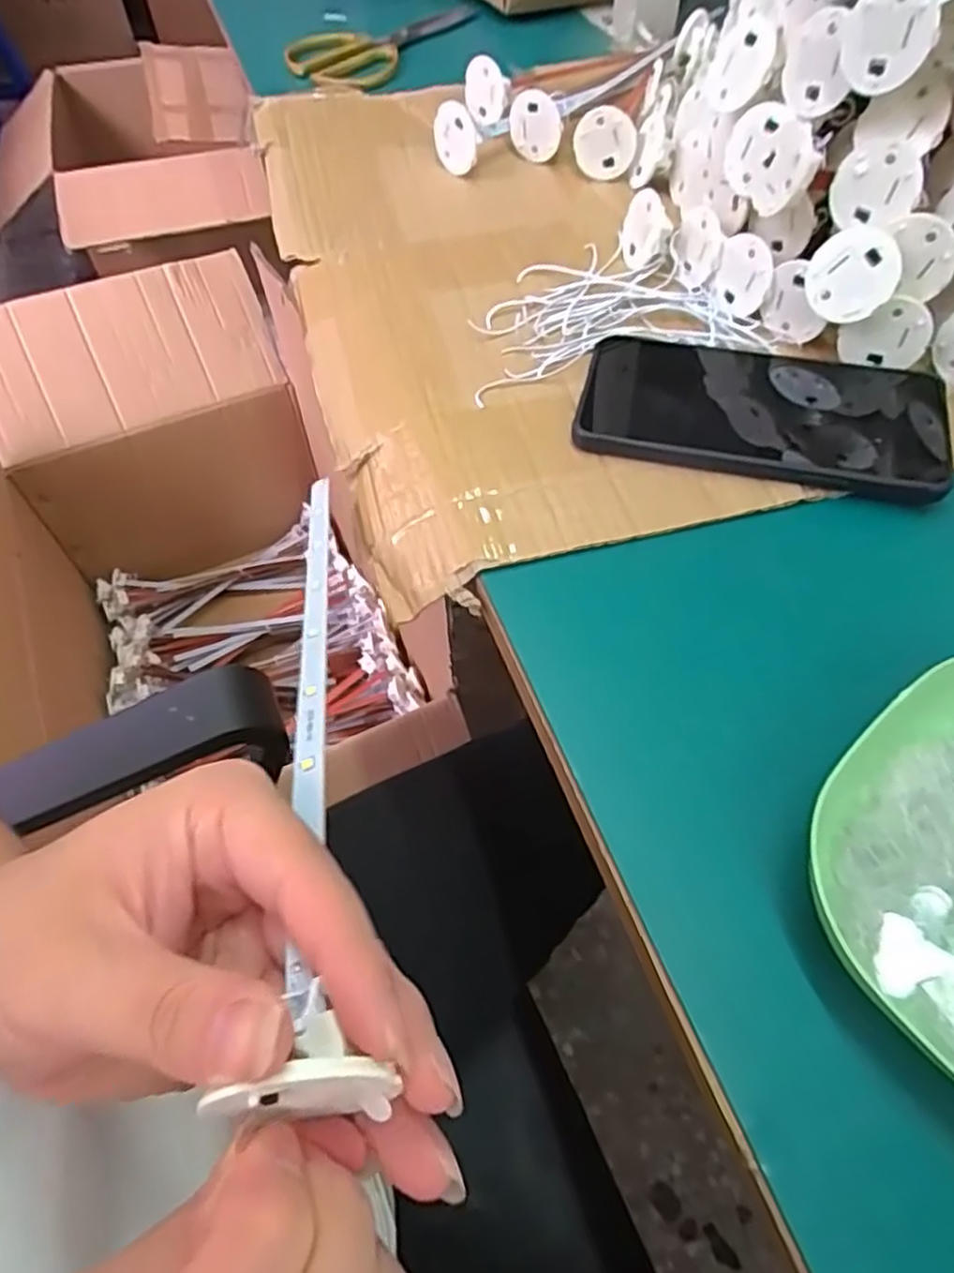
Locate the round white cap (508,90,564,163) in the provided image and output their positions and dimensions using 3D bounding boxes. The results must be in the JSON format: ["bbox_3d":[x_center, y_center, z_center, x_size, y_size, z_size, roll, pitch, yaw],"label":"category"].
[{"bbox_3d":[0.038,-0.334,0.472,0.012,0.036,0.038,-39,65,-22],"label":"round white cap"}]

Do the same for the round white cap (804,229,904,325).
[{"bbox_3d":[0.174,-0.167,0.334,0.038,0.038,0.004,28,35,23],"label":"round white cap"}]

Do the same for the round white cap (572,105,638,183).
[{"bbox_3d":[0.080,-0.310,0.455,0.038,0.036,0.008,13,45,8],"label":"round white cap"}]

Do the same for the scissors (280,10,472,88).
[{"bbox_3d":[-0.072,-0.487,0.601,0.172,0.019,0.077,-21,59,-13],"label":"scissors"}]

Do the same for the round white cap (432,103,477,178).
[{"bbox_3d":[-0.015,-0.320,0.464,0.029,0.039,0.005,27,61,17],"label":"round white cap"}]

